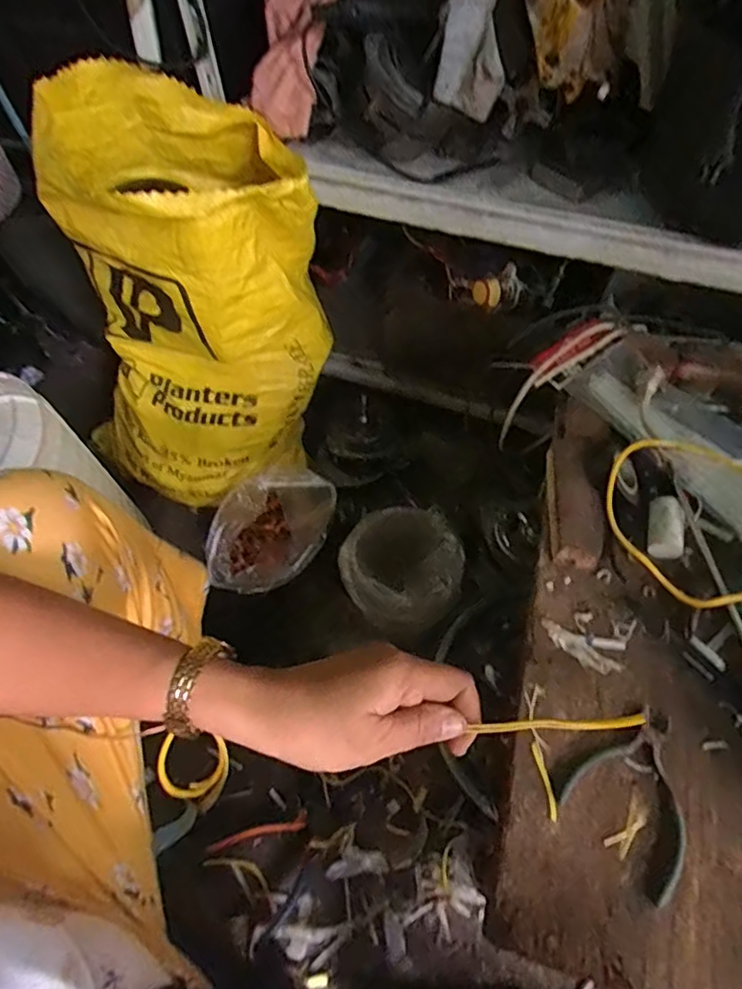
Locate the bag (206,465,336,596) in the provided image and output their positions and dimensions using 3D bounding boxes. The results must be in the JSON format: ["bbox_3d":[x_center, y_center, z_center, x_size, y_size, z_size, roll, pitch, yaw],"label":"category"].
[{"bbox_3d":[-0.129,0.067,0.784,0.140,0.169,0.169,27,64,18],"label":"bag"}]

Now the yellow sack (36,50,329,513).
[{"bbox_3d":[-0.238,-0.254,0.768,0.329,0.470,0.287,-15,59,-6],"label":"yellow sack"}]

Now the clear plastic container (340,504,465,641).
[{"bbox_3d":[0.043,0.098,0.735,0.145,0.105,0.159,-1,59,2],"label":"clear plastic container"}]

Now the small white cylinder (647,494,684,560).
[{"bbox_3d":[0.276,0.033,0.542,0.028,0.029,0.061,9,60,9],"label":"small white cylinder"}]

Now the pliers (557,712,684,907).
[{"bbox_3d":[0.206,0.224,0.441,0.105,0.012,0.098,-41,65,-20],"label":"pliers"}]

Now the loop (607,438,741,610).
[{"bbox_3d":[0.295,0.011,0.513,0.142,0.045,0.162,-33,63,-16],"label":"loop"}]

